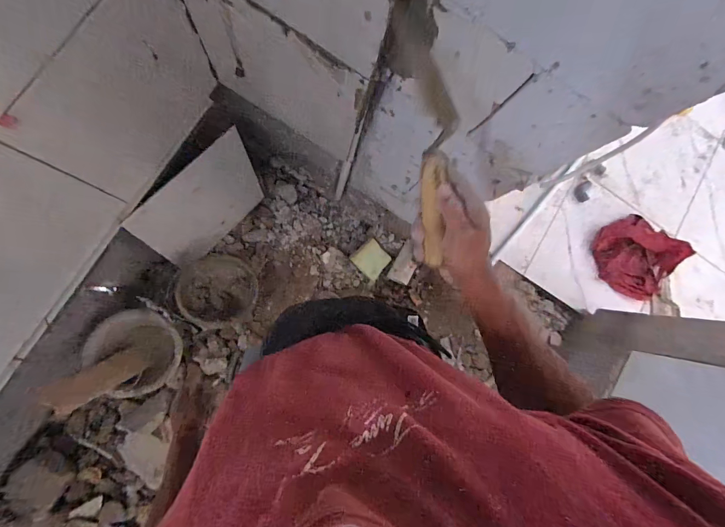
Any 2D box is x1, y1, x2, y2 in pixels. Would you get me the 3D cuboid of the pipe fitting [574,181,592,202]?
[{"bbox_3d":[0.855,-0.281,1.364,0.062,0.025,0.080,7,85,-8],"label":"pipe fitting"}]

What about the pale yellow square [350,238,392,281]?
[{"bbox_3d":[0.039,-0.016,1.411,0.121,0.030,0.131,-44,93,-9],"label":"pale yellow square"}]

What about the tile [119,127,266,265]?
[{"bbox_3d":[-0.506,-0.185,1.146,0.011,0.359,0.404,37,73,16],"label":"tile"}]

